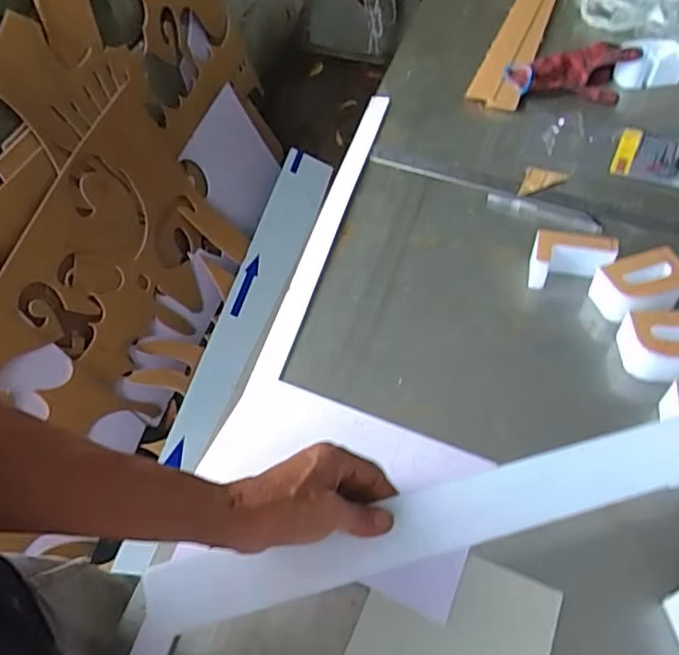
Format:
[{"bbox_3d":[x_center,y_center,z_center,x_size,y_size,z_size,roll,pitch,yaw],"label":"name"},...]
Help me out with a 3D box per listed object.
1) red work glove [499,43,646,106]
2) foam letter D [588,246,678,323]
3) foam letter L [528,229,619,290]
[{"bbox_3d":[0.334,-0.366,0.869,0.181,0.042,0.087,-3,52,2],"label":"red work glove"},{"bbox_3d":[0.311,-0.036,0.625,0.090,0.048,0.064,-12,52,-5],"label":"foam letter D"},{"bbox_3d":[0.250,-0.072,0.650,0.086,0.047,0.046,7,53,10],"label":"foam letter L"}]

